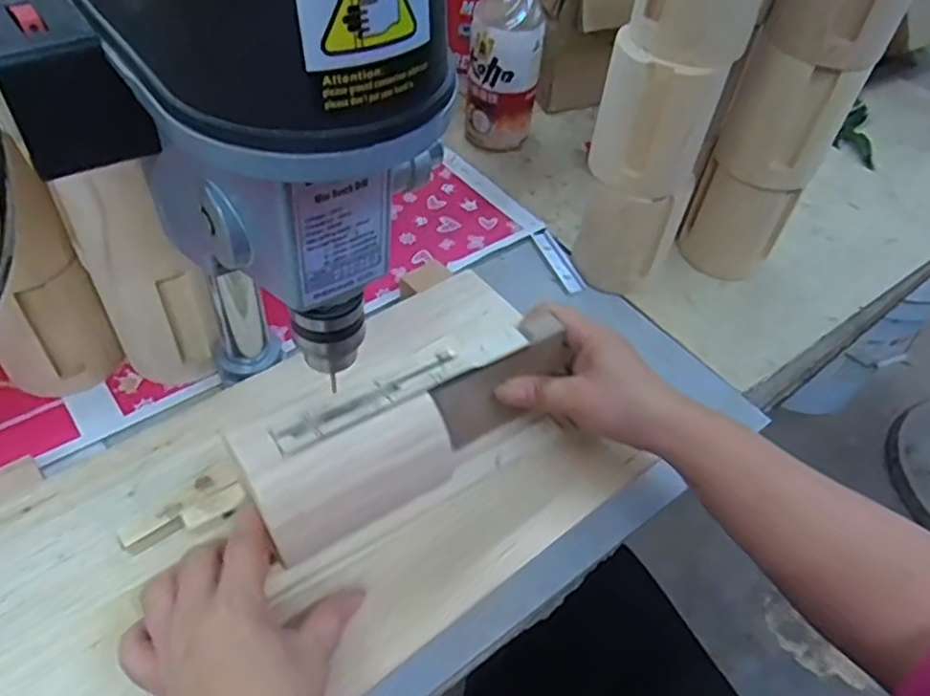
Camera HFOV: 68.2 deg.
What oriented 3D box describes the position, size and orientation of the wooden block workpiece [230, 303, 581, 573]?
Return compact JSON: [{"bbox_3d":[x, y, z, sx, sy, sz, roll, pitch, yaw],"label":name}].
[{"bbox_3d":[-0.025,0.039,0.382,0.193,0.066,0.060,-27,57,-30],"label":"wooden block workpiece"}]

